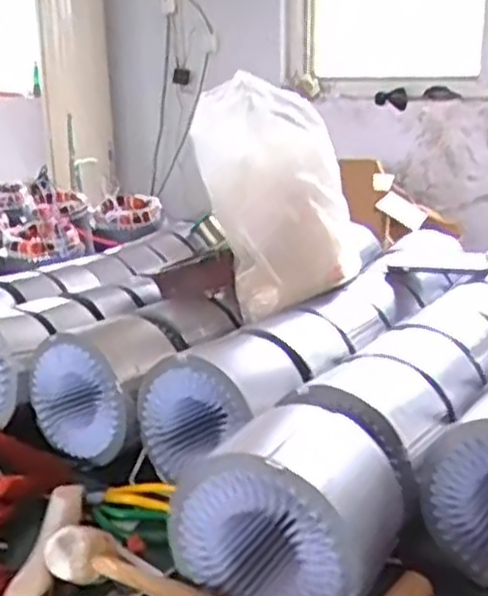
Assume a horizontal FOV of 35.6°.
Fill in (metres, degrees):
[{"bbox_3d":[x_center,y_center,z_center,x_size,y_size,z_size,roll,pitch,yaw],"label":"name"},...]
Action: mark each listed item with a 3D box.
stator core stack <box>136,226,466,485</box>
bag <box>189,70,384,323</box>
[{"bbox_3d":[0.118,0.061,1.029,0.158,0.123,0.612,13,21,36],"label":"stator core stack"},{"bbox_3d":[0.048,-0.141,1.084,0.254,0.292,0.232,2,17,8],"label":"bag"}]

